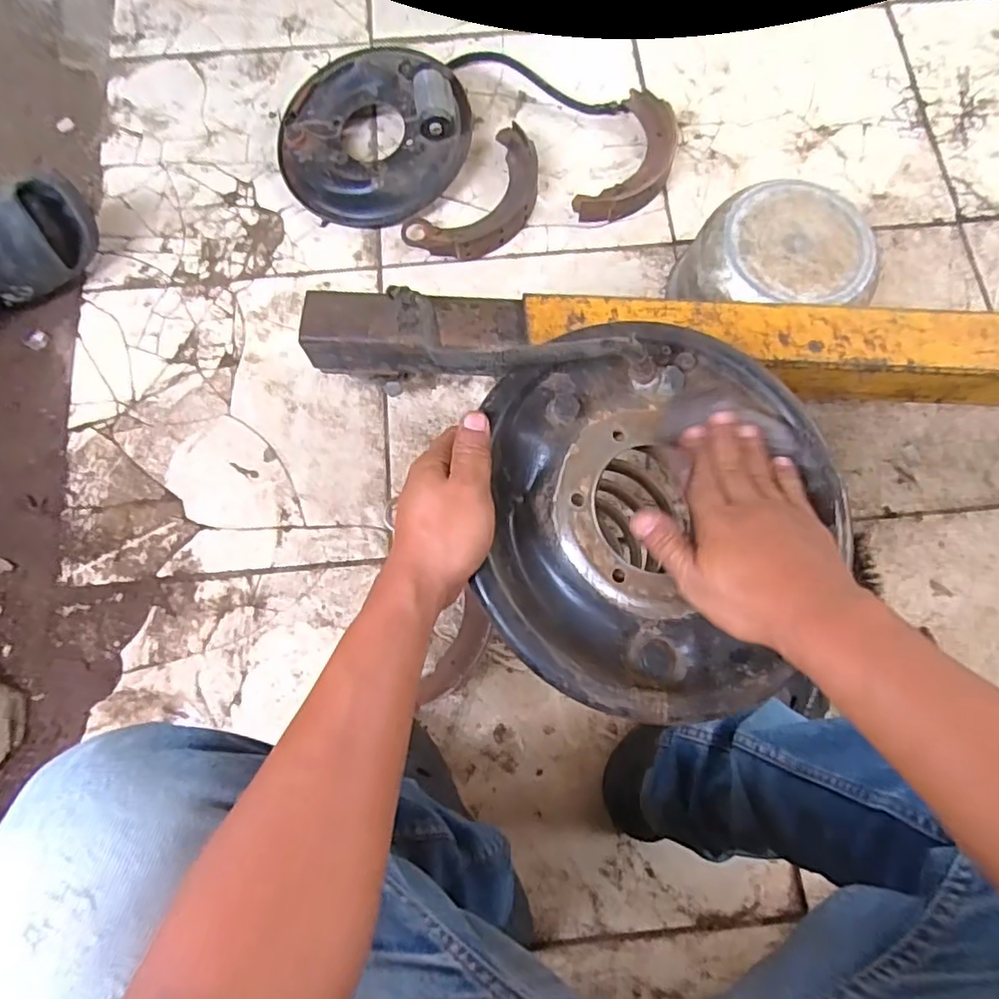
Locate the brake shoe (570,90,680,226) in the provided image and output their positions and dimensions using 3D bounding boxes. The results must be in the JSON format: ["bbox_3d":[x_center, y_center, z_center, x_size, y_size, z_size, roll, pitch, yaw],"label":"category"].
[{"bbox_3d":[0.190,-0.470,0.844,0.098,0.034,0.211,26,79,6],"label":"brake shoe"}]

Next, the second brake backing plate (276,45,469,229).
[{"bbox_3d":[-0.175,-0.507,0.831,0.259,0.082,0.244,0,77,1],"label":"second brake backing plate"}]

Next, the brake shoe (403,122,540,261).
[{"bbox_3d":[-0.020,-0.407,0.836,0.114,0.032,0.221,43,81,9],"label":"brake shoe"}]

